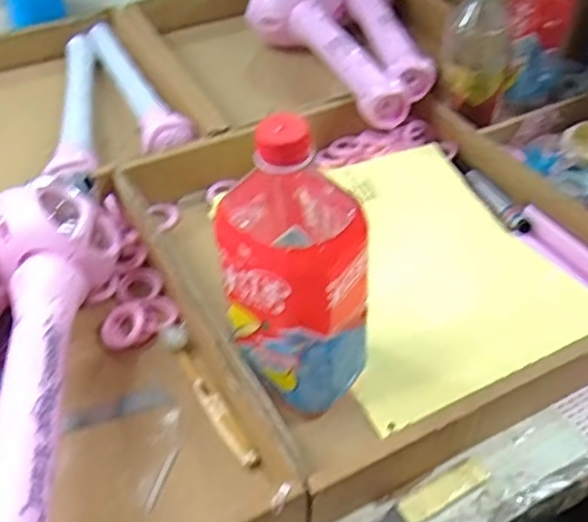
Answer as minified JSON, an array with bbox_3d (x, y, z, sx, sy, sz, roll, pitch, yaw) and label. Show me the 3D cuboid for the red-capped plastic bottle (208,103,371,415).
[{"bbox_3d":[0.002,0.002,0.448,0.096,0.216,0.099,2,44,2],"label":"red-capped plastic bottle"}]

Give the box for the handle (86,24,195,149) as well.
[{"bbox_3d":[-0.187,-0.202,0.780,0.051,0.042,0.310,-20,48,-19],"label":"handle"}]

